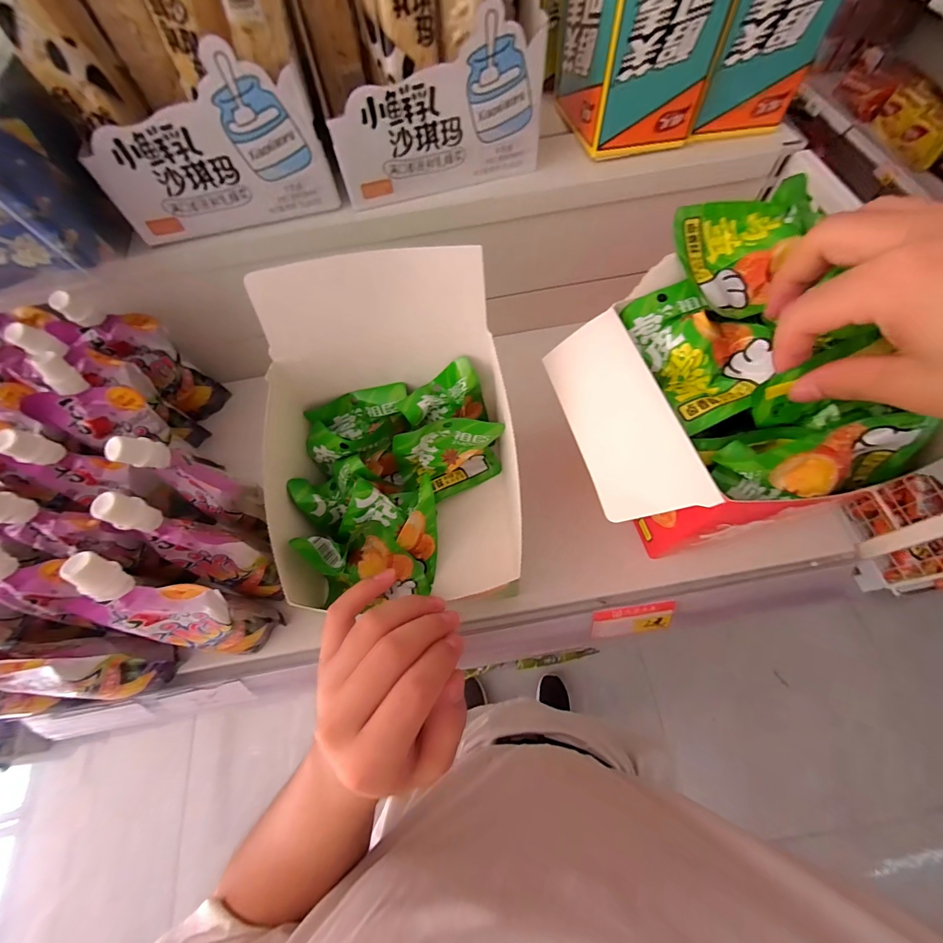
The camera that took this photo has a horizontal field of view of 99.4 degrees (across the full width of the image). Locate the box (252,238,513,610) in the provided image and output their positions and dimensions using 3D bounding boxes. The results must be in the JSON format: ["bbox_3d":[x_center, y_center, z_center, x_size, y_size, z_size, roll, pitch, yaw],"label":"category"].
[{"bbox_3d":[-0.062,-0.013,0.301,0.179,0.182,0.186,-10,65,-1],"label":"box"}]

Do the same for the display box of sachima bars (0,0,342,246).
[{"bbox_3d":[-0.188,-0.269,0.261,0.168,0.161,0.086,-14,65,-3],"label":"display box of sachima bars"}]

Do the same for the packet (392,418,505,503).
[{"bbox_3d":[-0.018,-0.012,0.343,0.090,0.094,0.031,-16,65,-4],"label":"packet"}]

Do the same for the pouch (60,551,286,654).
[{"bbox_3d":[-0.183,0.095,0.260,0.062,0.151,0.045,8,66,7],"label":"pouch"}]

